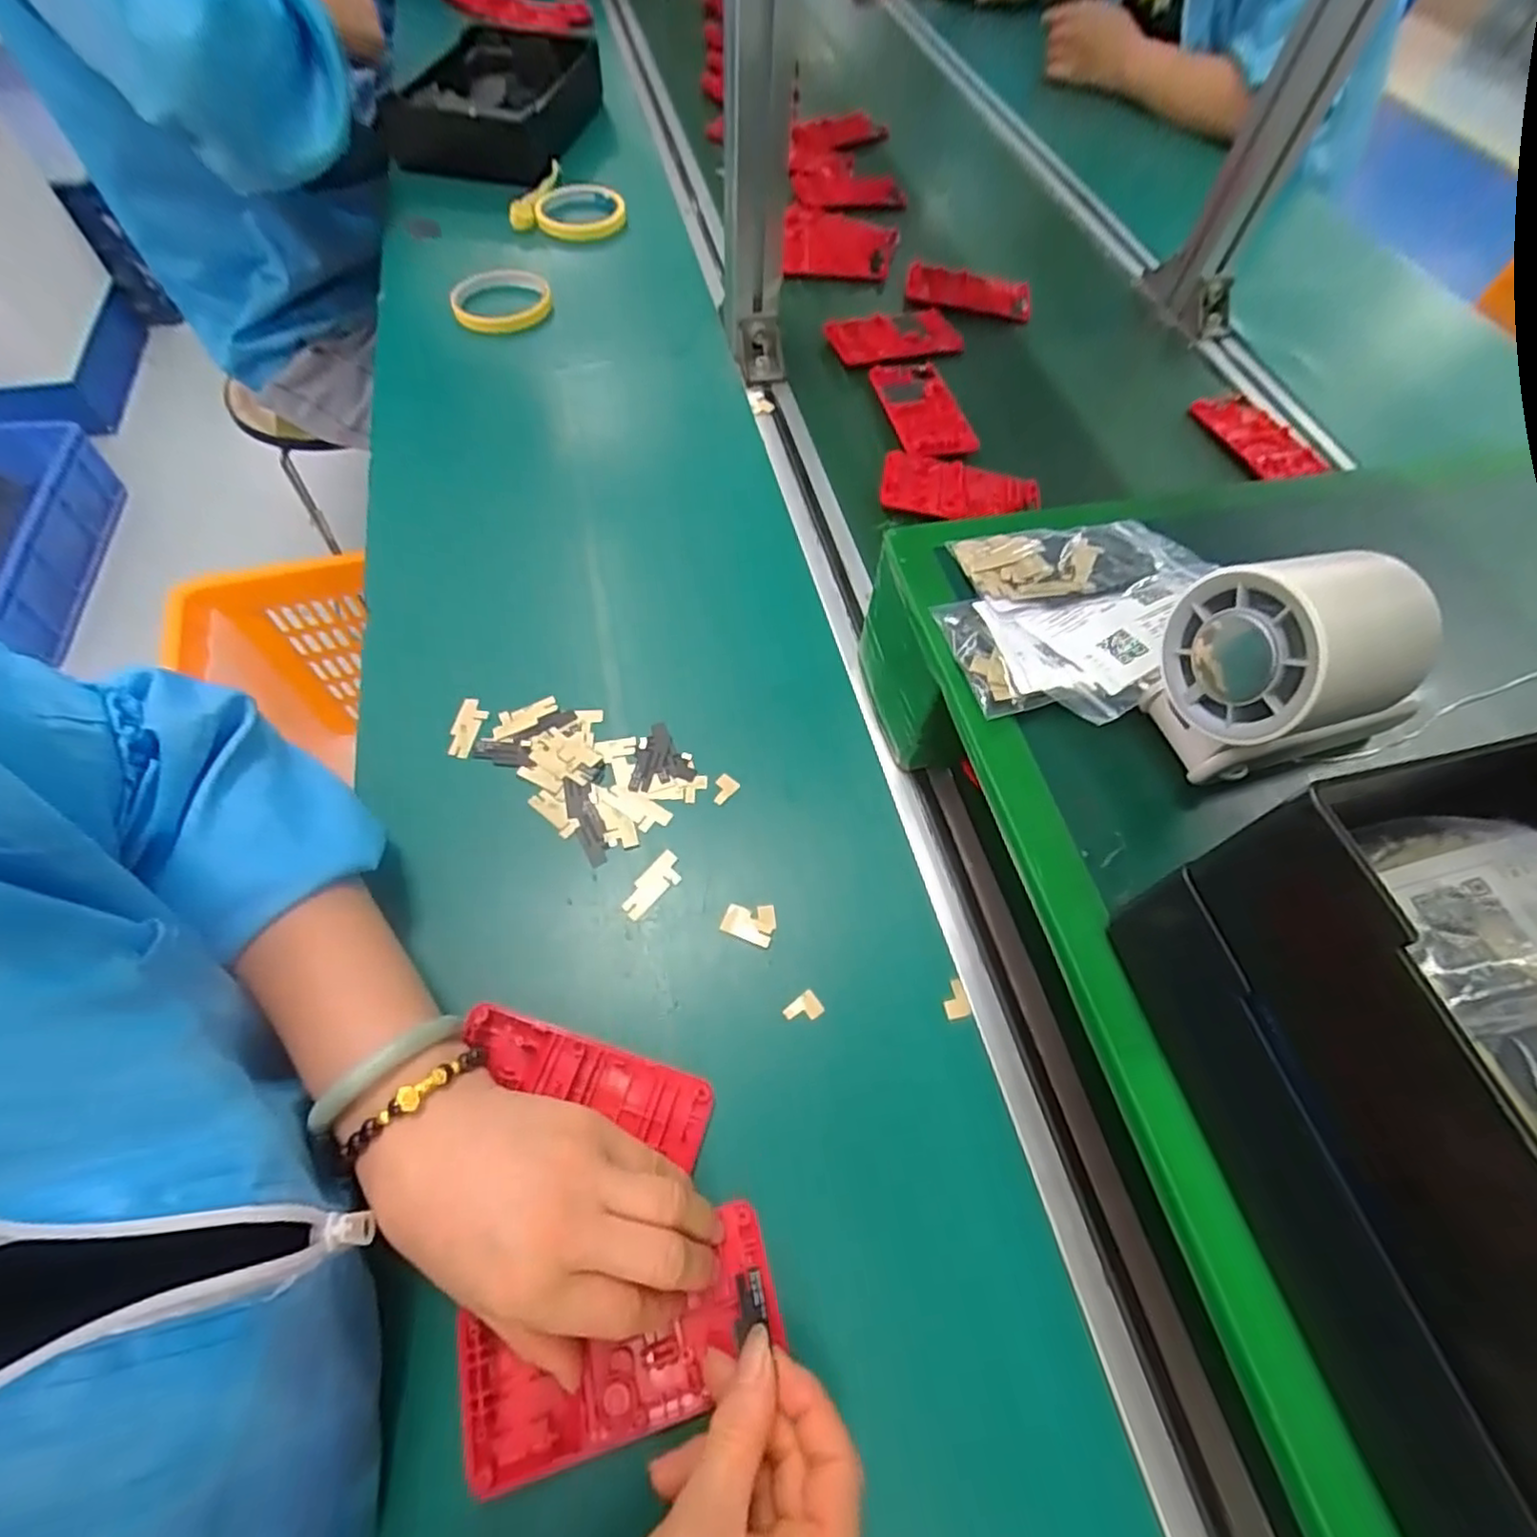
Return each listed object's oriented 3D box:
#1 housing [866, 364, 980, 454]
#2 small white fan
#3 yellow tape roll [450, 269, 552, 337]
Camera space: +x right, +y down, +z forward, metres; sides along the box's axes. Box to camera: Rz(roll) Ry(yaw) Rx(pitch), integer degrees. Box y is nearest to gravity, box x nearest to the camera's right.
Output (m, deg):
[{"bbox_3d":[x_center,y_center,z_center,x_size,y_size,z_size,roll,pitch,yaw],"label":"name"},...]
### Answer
[{"bbox_3d":[0.130,-0.305,0.577,0.061,0.012,0.119,-12,62,-10],"label":"housing"},{"bbox_3d":[0.186,-0.035,0.256,0.056,0.086,0.064,-12,62,-10],"label":"small white fan"},{"bbox_3d":[-0.249,-0.435,0.639,0.085,0.019,0.102,-27,64,-7],"label":"yellow tape roll"}]

